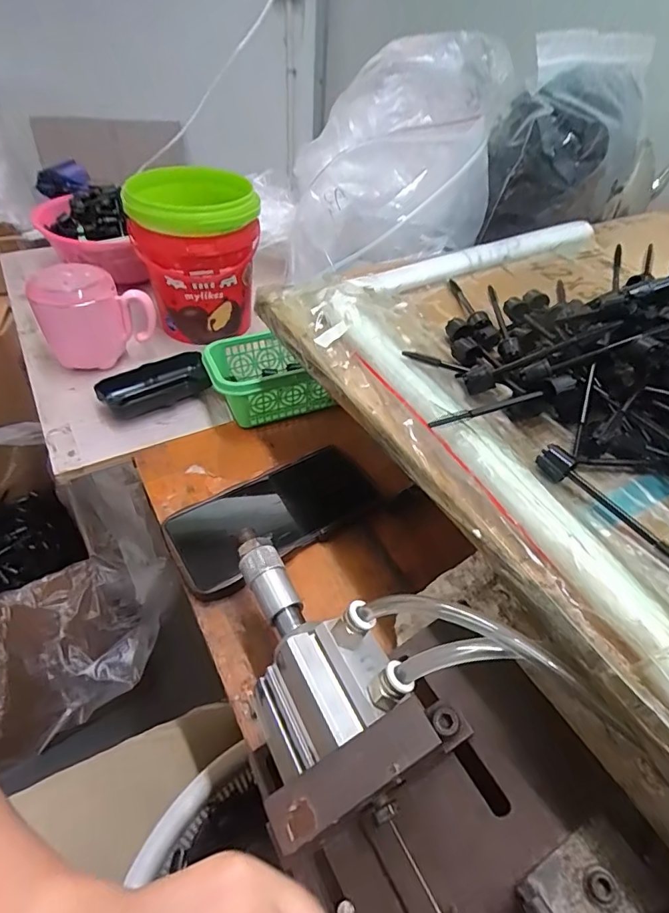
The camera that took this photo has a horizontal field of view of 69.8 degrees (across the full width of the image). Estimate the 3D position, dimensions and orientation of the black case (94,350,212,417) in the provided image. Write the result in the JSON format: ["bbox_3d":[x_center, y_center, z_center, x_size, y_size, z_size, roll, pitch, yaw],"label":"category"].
[{"bbox_3d":[-0.180,-0.074,0.484,0.106,0.027,0.046,-24,51,-26],"label":"black case"}]

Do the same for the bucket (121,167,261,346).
[{"bbox_3d":[-0.150,-0.222,0.541,0.127,0.149,0.125,-9,46,-14],"label":"bucket"}]

